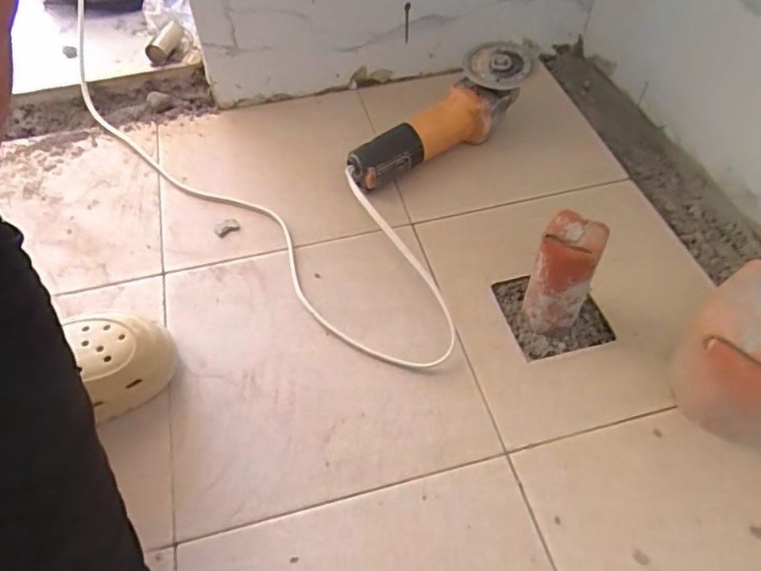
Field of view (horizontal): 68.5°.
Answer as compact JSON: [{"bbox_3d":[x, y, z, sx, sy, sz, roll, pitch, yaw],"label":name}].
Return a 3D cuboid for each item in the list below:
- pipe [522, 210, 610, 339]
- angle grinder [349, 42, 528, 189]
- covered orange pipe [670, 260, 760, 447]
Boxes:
[{"bbox_3d":[0.180,-0.008,0.557,0.055,0.128,0.049,22,56,17],"label":"pipe"},{"bbox_3d":[0.078,-0.215,0.737,0.287,0.086,0.084,-36,59,-5],"label":"angle grinder"},{"bbox_3d":[0.331,0.068,0.496,0.108,0.133,0.096,38,62,26],"label":"covered orange pipe"}]

